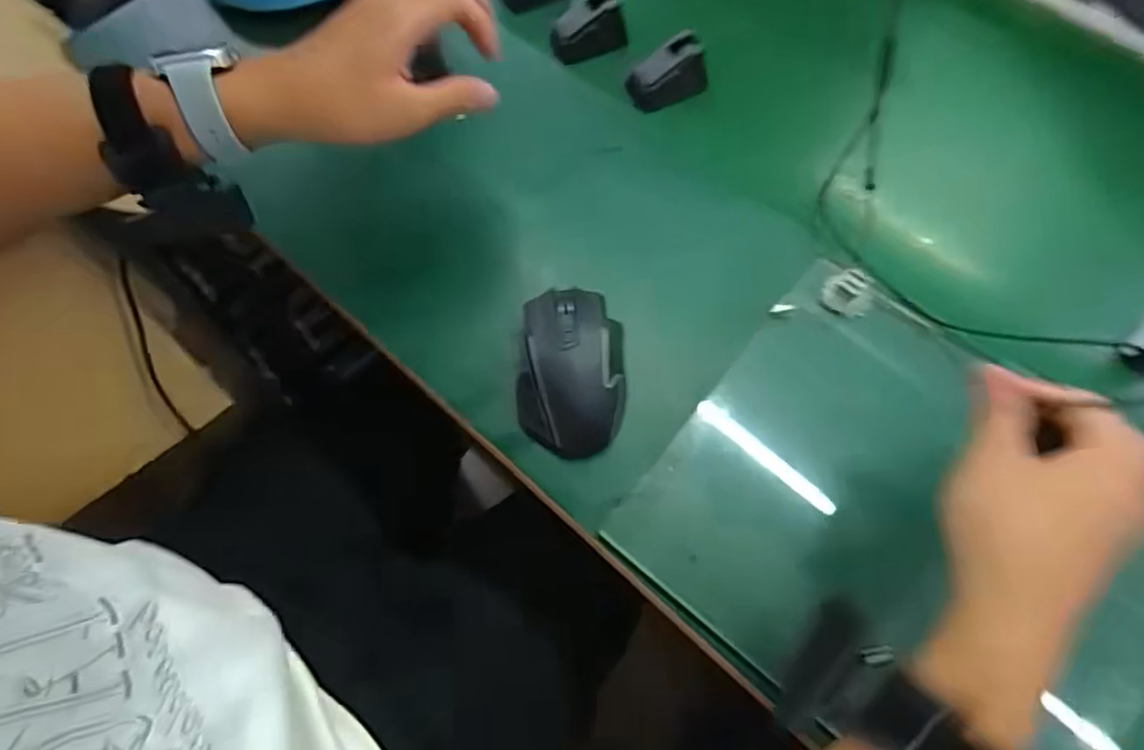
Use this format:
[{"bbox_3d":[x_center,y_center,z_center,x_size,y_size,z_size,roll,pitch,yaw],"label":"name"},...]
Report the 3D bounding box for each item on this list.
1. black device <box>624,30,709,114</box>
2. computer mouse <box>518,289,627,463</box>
[{"bbox_3d":[0.085,-0.268,0.548,0.068,0.044,0.038,-18,67,-8],"label":"black device"},{"bbox_3d":[0.000,-0.002,0.430,0.078,0.036,0.117,-1,66,0],"label":"computer mouse"}]

